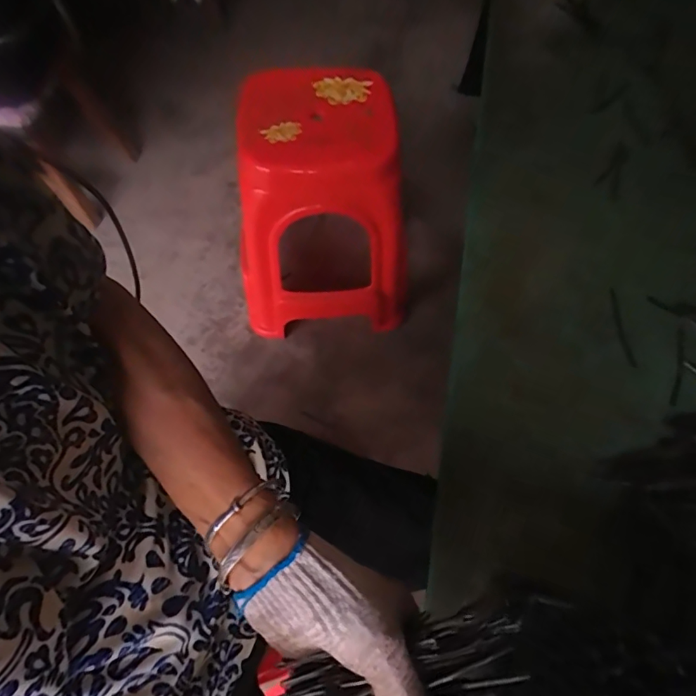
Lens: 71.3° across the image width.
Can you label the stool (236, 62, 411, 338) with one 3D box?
[{"bbox_3d":[-0.064,-0.272,1.026,0.341,0.435,0.325,-4,61,-3],"label":"stool"}]

